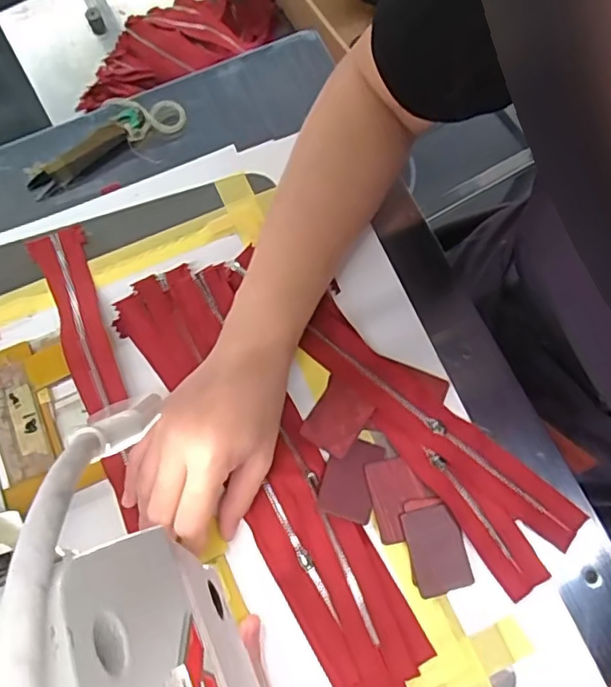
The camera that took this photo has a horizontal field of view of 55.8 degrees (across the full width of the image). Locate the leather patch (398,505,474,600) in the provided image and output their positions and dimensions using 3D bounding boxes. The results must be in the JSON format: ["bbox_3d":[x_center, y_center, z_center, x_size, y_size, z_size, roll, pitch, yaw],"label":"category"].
[{"bbox_3d":[0.081,0.128,0.359,0.033,0.004,0.051,-14,76,5],"label":"leather patch"}]

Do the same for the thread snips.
[{"bbox_3d":[-0.175,-0.152,0.461,0.103,0.010,0.028,-37,75,-9],"label":"thread snips"}]

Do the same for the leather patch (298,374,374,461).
[{"bbox_3d":[0.021,0.049,0.384,0.035,0.004,0.046,32,76,11],"label":"leather patch"}]

